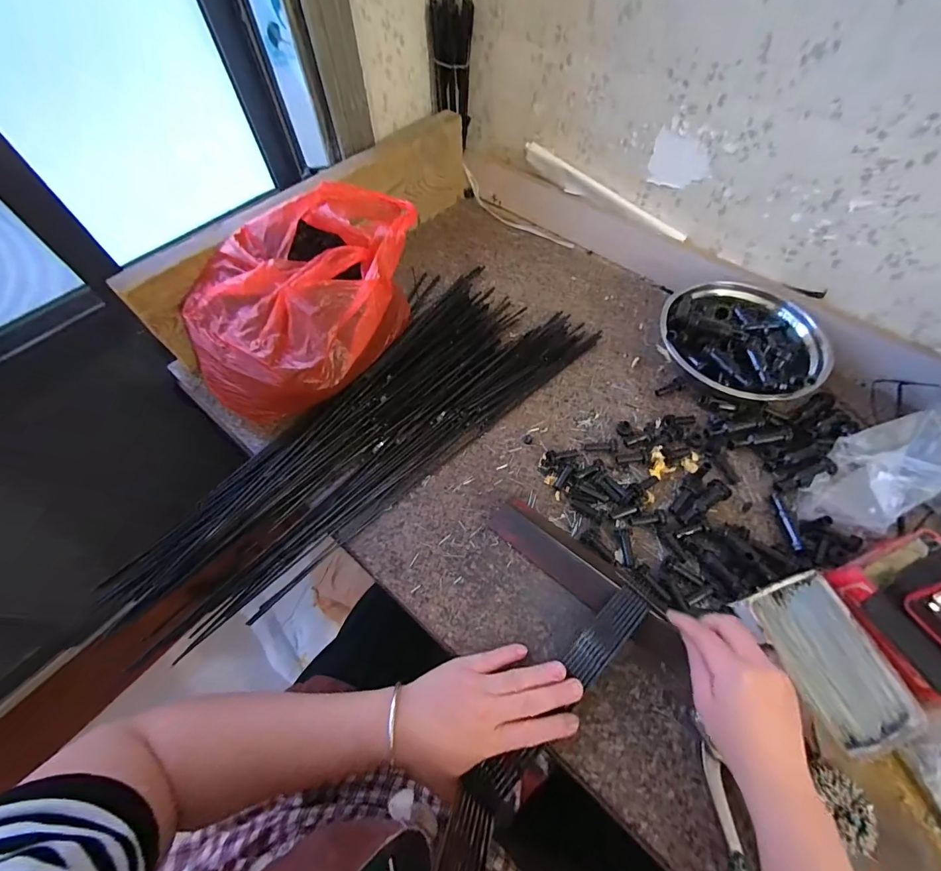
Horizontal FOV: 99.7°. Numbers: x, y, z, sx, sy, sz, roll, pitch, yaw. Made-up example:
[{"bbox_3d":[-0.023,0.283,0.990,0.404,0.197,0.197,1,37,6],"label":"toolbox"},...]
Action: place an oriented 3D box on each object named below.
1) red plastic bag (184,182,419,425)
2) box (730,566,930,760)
[{"bbox_3d":[-0.201,-0.166,0.489,0.218,0.162,0.281,22,59,15],"label":"red plastic bag"},{"bbox_3d":[0.314,0.199,0.351,0.084,0.024,0.132,-18,62,-10],"label":"box"}]

